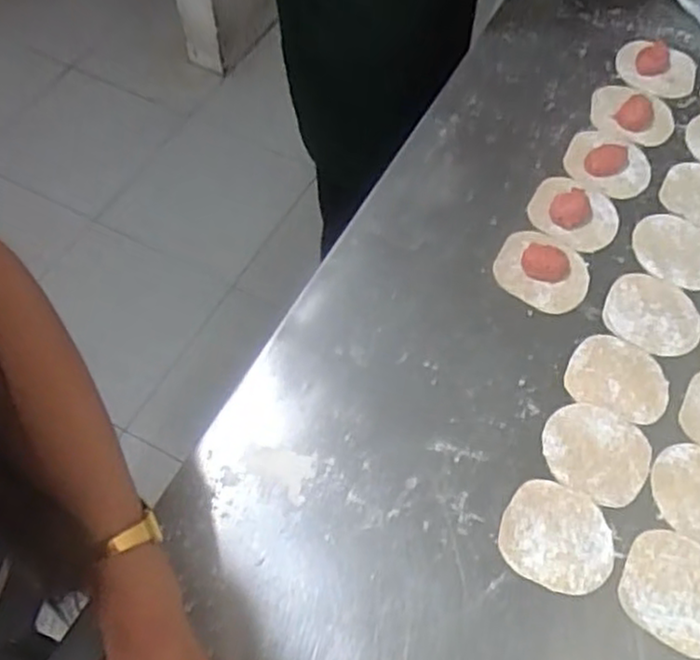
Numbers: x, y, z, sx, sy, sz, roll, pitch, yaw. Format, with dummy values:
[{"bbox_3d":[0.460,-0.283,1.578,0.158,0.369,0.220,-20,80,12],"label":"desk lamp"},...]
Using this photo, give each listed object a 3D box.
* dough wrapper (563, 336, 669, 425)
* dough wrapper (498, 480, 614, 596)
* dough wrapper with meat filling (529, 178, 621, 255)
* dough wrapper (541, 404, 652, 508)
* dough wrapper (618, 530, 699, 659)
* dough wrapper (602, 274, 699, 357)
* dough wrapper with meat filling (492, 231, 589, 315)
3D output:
[{"bbox_3d":[0.231,0.040,0.619,0.082,0.005,0.074,22,63,13],"label":"dough wrapper"},{"bbox_3d":[0.158,0.156,0.546,0.082,0.004,0.078,-1,60,1],"label":"dough wrapper"},{"bbox_3d":[0.222,-0.120,0.707,0.086,0.016,0.078,34,67,19],"label":"dough wrapper with meat filling"},{"bbox_3d":[0.198,0.098,0.581,0.082,0.004,0.076,-1,60,1],"label":"dough wrapper"},{"bbox_3d":[0.243,0.192,0.527,0.083,0.004,0.079,-1,60,1],"label":"dough wrapper"},{"bbox_3d":[0.275,-0.015,0.651,0.083,0.004,0.075,28,65,16],"label":"dough wrapper"},{"bbox_3d":[0.182,-0.060,0.673,0.088,0.018,0.078,38,68,21],"label":"dough wrapper with meat filling"}]

